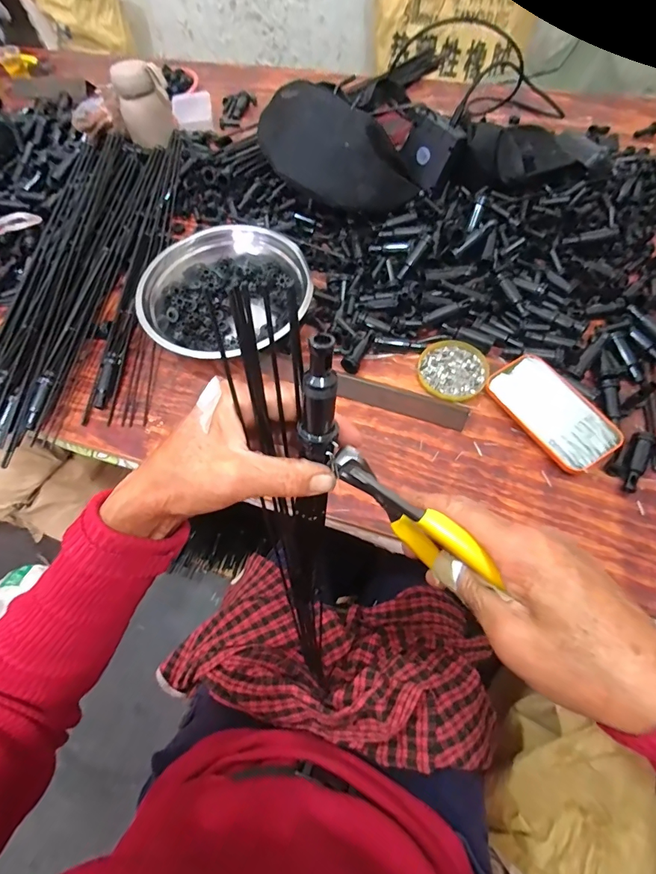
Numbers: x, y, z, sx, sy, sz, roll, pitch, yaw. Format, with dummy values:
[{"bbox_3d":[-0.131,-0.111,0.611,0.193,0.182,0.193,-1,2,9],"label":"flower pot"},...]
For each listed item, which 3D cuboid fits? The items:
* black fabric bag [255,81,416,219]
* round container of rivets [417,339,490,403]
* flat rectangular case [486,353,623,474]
[{"bbox_3d":[0.014,-0.402,0.603,0.239,0.122,0.072,27,30,-7],"label":"black fabric bag"},{"bbox_3d":[0.157,-0.085,0.525,0.083,0.009,0.083,-2,63,3],"label":"round container of rivets"},{"bbox_3d":[0.257,-0.030,0.481,0.078,0.018,0.144,-29,65,-10],"label":"flat rectangular case"}]

